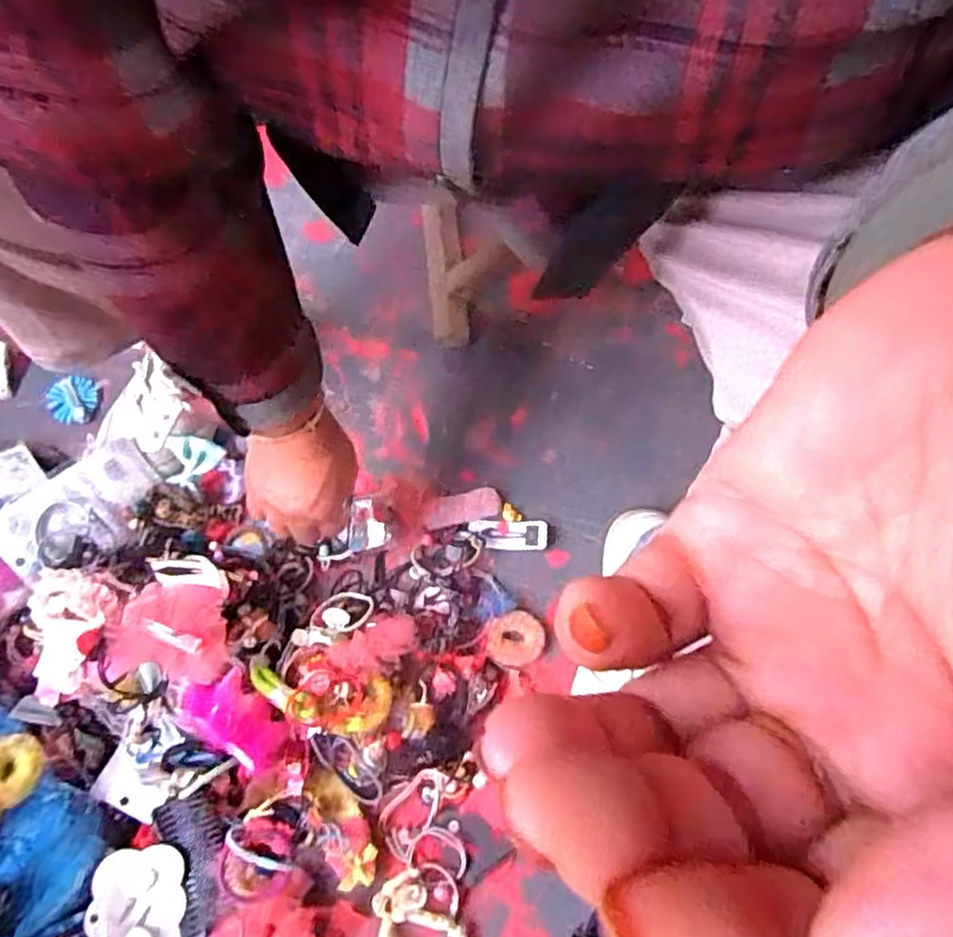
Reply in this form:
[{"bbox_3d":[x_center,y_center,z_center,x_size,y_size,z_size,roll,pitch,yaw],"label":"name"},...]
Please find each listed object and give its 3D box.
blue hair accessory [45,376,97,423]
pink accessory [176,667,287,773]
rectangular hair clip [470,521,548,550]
[{"bbox_3d":[-0.404,-0.069,0.690,0.044,0.013,0.047,0,72,-1],"label":"blue hair accessory"},{"bbox_3d":[-0.191,0.195,0.547,0.081,0.033,0.051,32,74,9],"label":"pink accessory"},{"bbox_3d":[0.029,0.060,0.646,0.071,0.014,0.027,4,72,1],"label":"rectangular hair clip"}]

